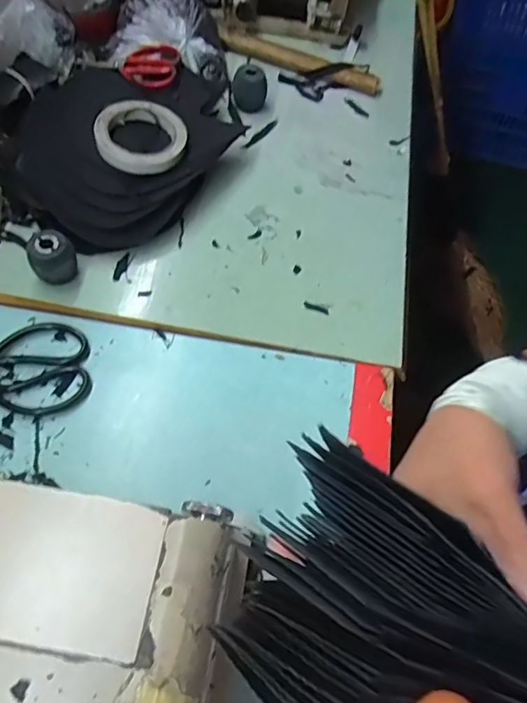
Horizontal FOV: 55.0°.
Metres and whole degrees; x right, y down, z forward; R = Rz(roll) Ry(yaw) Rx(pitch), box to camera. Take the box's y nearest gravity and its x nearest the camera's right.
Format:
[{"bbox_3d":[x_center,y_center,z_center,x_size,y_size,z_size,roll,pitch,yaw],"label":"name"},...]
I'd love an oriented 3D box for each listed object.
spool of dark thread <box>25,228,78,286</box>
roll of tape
[{"bbox_3d":[-0.228,-0.099,0.553,0.047,0.057,0.039,-29,70,-17],"label":"spool of dark thread"},{"bbox_3d":[-0.145,-0.254,0.596,0.097,0.028,0.102,2,64,-4],"label":"roll of tape"}]

